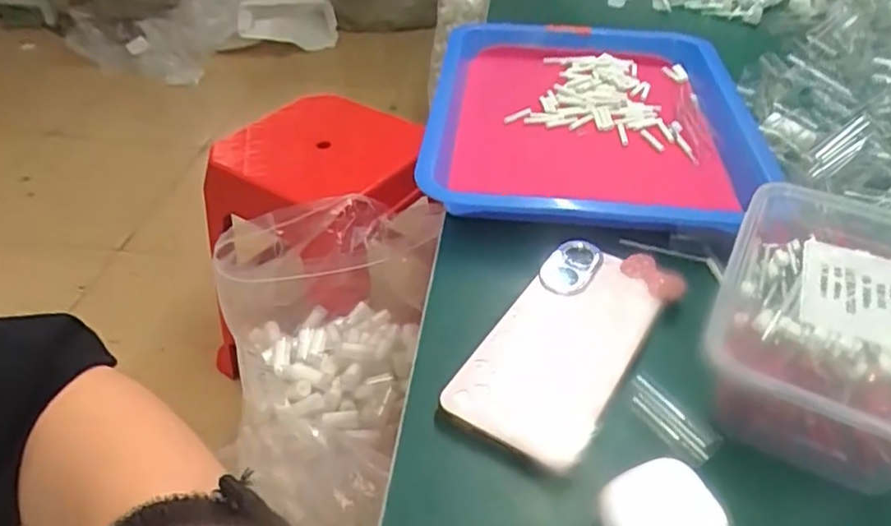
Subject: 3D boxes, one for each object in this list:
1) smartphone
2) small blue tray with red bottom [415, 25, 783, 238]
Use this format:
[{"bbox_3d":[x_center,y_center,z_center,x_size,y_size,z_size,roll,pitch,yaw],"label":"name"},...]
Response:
[{"bbox_3d":[0.071,0.040,0.370,0.073,0.014,0.165,24,47,28],"label":"smartphone"},{"bbox_3d":[0.117,-0.137,0.562,0.248,0.040,0.350,2,40,6],"label":"small blue tray with red bottom"}]

